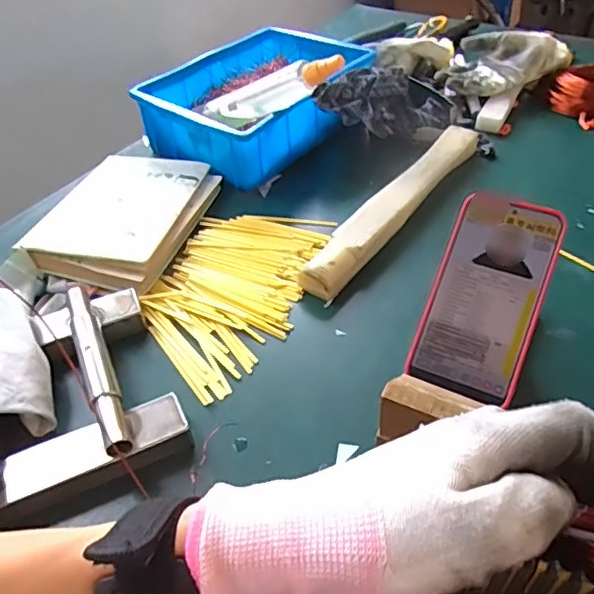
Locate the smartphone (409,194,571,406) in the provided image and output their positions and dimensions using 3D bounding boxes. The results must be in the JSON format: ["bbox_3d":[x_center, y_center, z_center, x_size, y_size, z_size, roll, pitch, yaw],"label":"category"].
[{"bbox_3d":[0.149,-0.002,0.447,0.081,0.005,0.160,18,82,20],"label":"smartphone"}]

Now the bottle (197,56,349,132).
[{"bbox_3d":[-0.026,-0.238,0.660,0.191,0.048,0.044,-10,37,33],"label":"bottle"}]

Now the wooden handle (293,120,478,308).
[{"bbox_3d":[0.115,-0.109,0.636,0.041,0.032,0.340,27,52,28],"label":"wooden handle"}]

